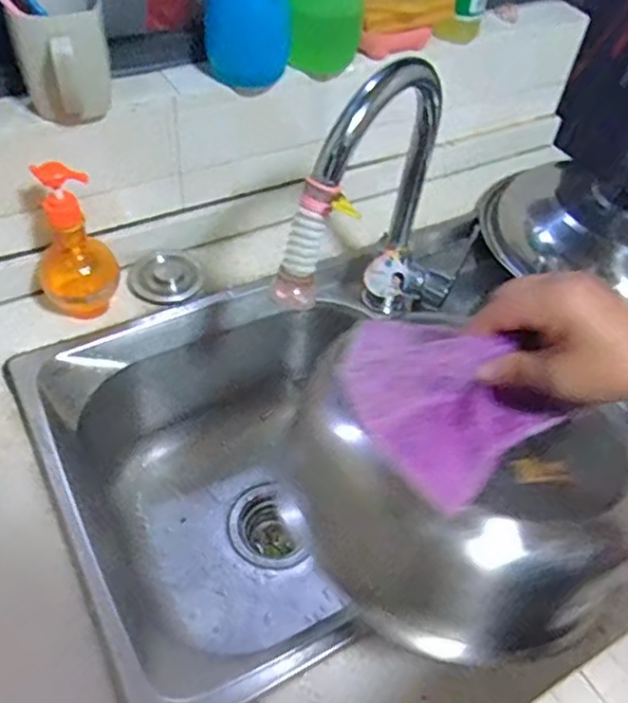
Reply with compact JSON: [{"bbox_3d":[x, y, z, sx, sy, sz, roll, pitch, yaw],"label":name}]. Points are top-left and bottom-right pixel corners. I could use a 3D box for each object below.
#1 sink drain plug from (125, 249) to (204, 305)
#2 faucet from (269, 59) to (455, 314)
[{"bbox_3d":[-0.169,-0.086,0.762,0.080,0.016,0.069,-36,84,-26],"label":"sink drain plug"},{"bbox_3d":[0.060,-0.095,0.613,0.083,0.299,0.237,28,49,18],"label":"faucet"}]

